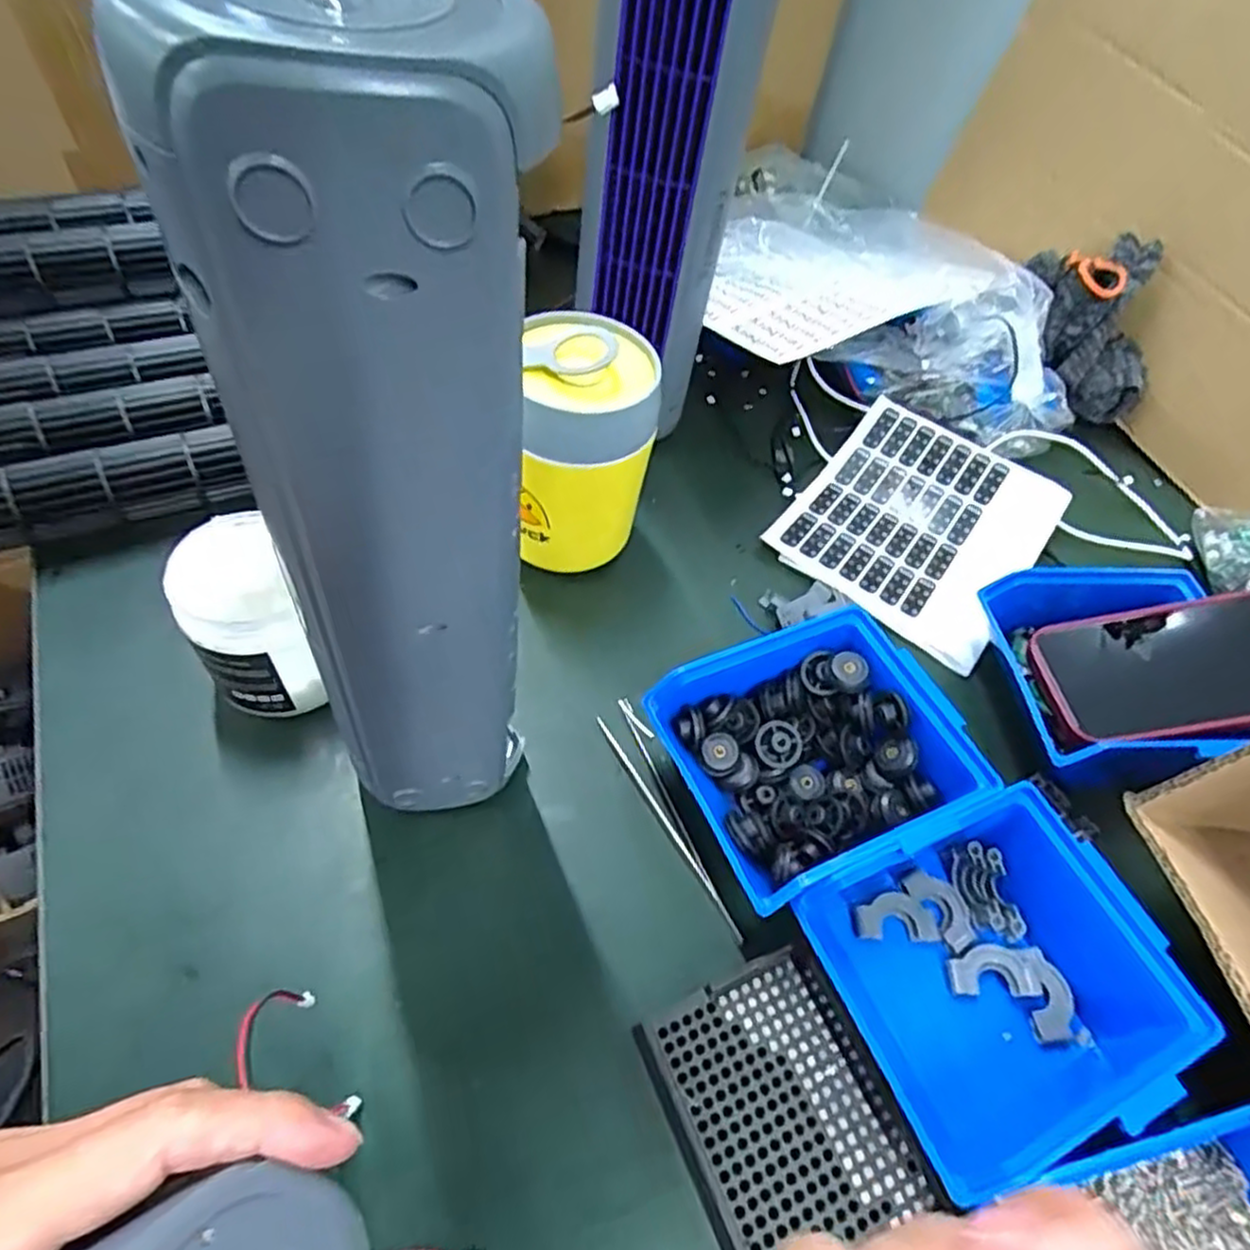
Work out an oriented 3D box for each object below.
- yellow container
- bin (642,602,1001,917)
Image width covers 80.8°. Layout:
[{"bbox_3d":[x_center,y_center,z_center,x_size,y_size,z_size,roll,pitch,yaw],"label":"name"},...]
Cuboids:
[{"bbox_3d":[-0.024,-0.097,0.436,0.078,0.138,0.087,8,53,-1],"label":"yellow container"},{"bbox_3d":[0.095,0.065,0.372,0.140,0.058,0.116,-19,58,-19],"label":"bin"}]

